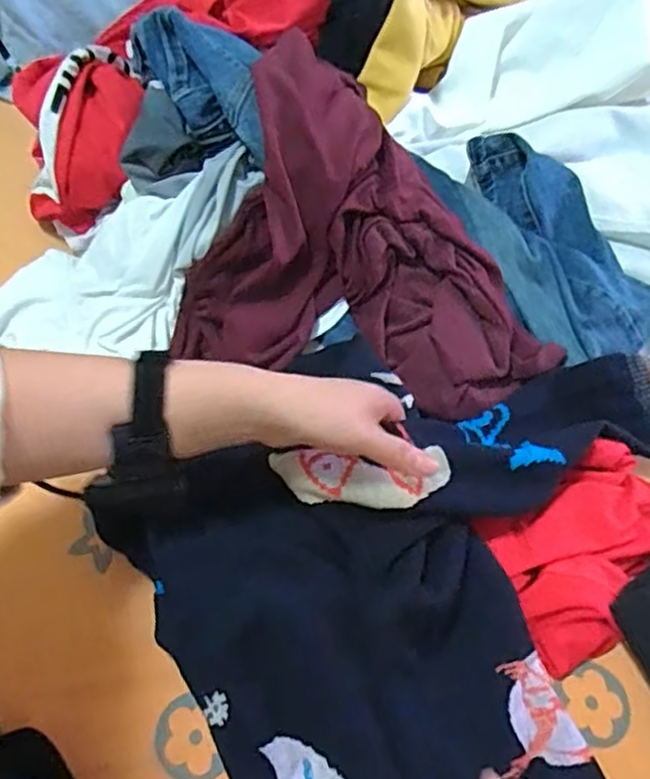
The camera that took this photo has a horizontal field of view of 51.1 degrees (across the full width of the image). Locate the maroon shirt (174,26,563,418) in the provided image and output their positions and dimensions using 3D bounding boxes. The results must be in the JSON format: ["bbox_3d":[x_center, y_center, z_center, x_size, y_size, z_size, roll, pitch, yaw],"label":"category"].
[{"bbox_3d":[0.064,-0.130,0.592,0.323,0.133,0.282,17,61,5],"label":"maroon shirt"}]

